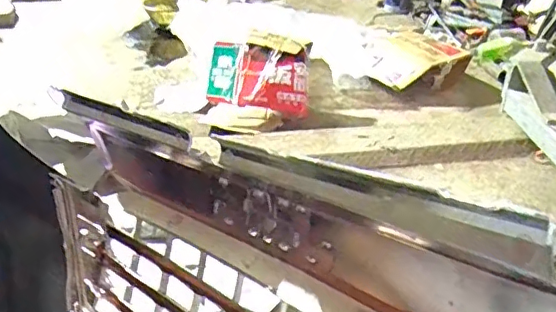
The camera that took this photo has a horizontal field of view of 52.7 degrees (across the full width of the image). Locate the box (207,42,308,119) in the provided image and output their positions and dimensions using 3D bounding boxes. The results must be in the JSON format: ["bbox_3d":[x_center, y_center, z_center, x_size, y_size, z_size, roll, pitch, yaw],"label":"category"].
[{"bbox_3d":[-0.066,-0.277,1.930,0.331,0.070,0.264,7,69,-5],"label":"box"}]

